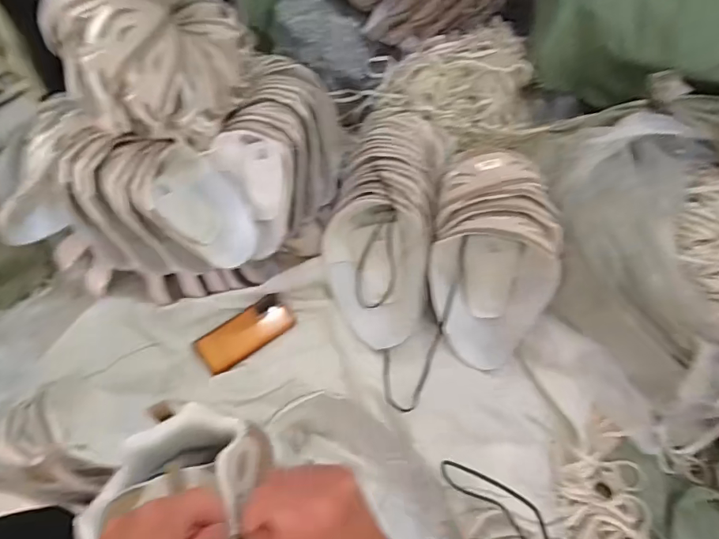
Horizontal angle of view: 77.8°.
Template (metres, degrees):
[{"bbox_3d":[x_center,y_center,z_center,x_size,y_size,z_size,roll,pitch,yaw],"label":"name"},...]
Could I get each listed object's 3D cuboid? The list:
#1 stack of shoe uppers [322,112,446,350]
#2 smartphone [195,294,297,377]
[{"bbox_3d":[0.045,-0.091,0.803,0.196,0.164,0.447,8,83,2],"label":"stack of shoe uppers"},{"bbox_3d":[-0.197,0.110,0.779,0.168,0.010,0.077,-34,69,-29],"label":"smartphone"}]

